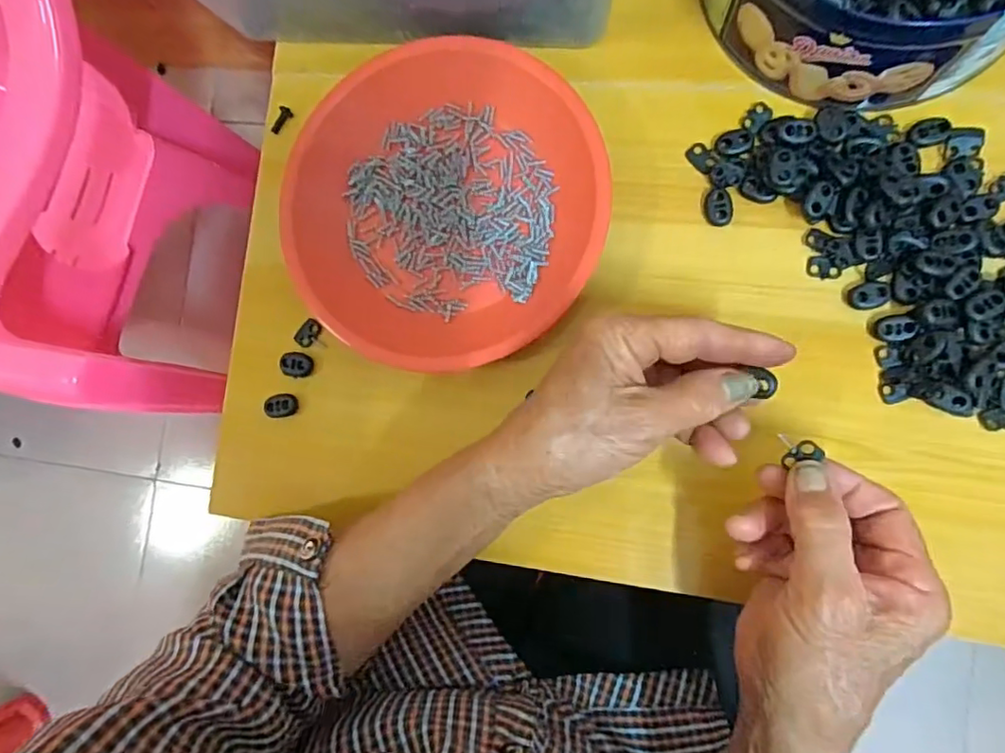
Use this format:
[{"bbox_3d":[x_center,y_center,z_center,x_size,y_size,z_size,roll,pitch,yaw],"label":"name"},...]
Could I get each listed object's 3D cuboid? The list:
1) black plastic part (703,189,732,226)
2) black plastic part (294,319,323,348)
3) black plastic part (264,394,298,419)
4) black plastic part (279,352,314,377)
[{"bbox_3d":[0.126,-0.099,0.335,0.015,0.005,0.021,1,88,9],"label":"black plastic part"},{"bbox_3d":[-0.124,-0.028,0.368,0.012,0.004,0.018,34,93,8],"label":"black plastic part"},{"bbox_3d":[-0.141,0.019,0.367,0.020,0.009,0.014,-17,86,8],"label":"black plastic part"},{"bbox_3d":[-0.131,-0.007,0.367,0.020,0.006,0.015,10,90,9],"label":"black plastic part"}]

